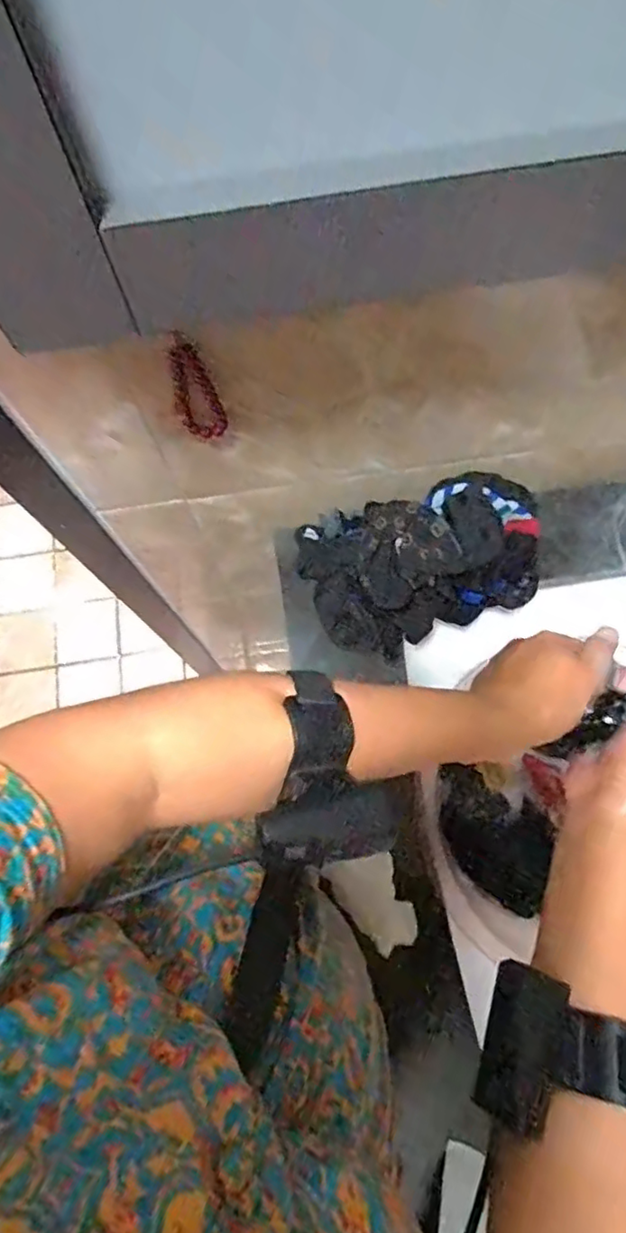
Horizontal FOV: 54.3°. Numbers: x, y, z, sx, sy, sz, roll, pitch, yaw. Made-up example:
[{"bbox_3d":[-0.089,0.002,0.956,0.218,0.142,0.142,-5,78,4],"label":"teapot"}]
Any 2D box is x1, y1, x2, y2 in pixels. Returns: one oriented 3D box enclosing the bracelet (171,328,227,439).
[{"bbox_3d":[-0.088,-0.164,0.449,0.033,0.095,0.007,-10,64,3],"label":"bracelet"}]

